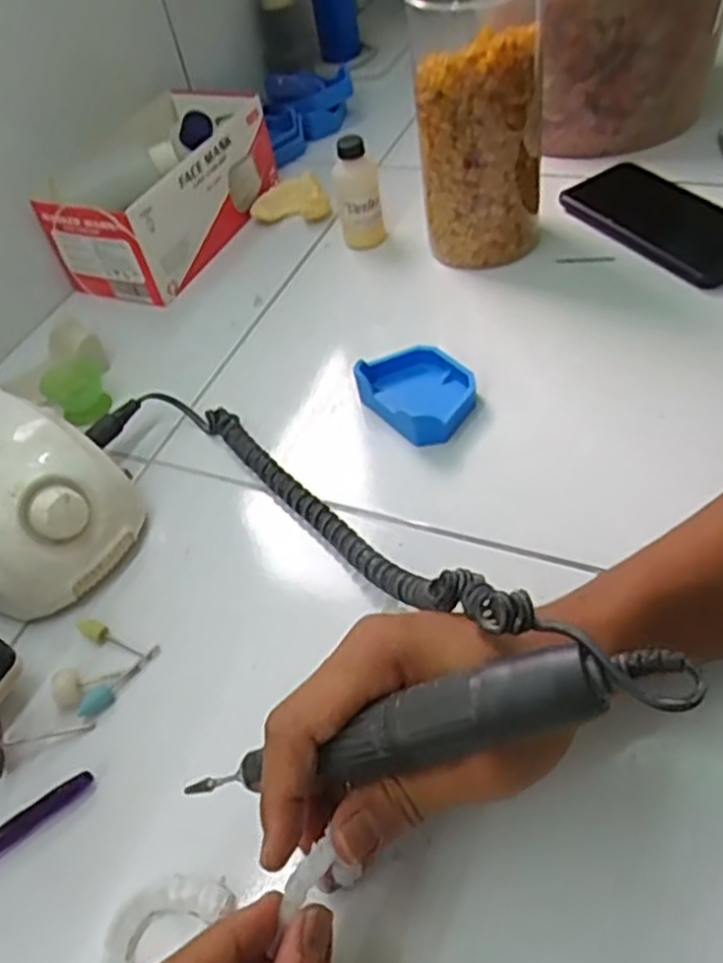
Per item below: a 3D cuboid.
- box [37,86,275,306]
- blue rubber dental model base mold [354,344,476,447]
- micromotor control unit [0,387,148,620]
[{"bbox_3d":[-0.166,-0.260,0.654,0.107,0.080,0.211,16,54,22],"label":"box"},{"bbox_3d":[0.038,-0.058,0.491,0.063,0.027,0.080,-40,53,-22],"label":"blue rubber dental model base mold"},{"bbox_3d":[-0.212,0.010,0.436,0.137,0.069,0.108,19,55,24],"label":"micromotor control unit"}]

